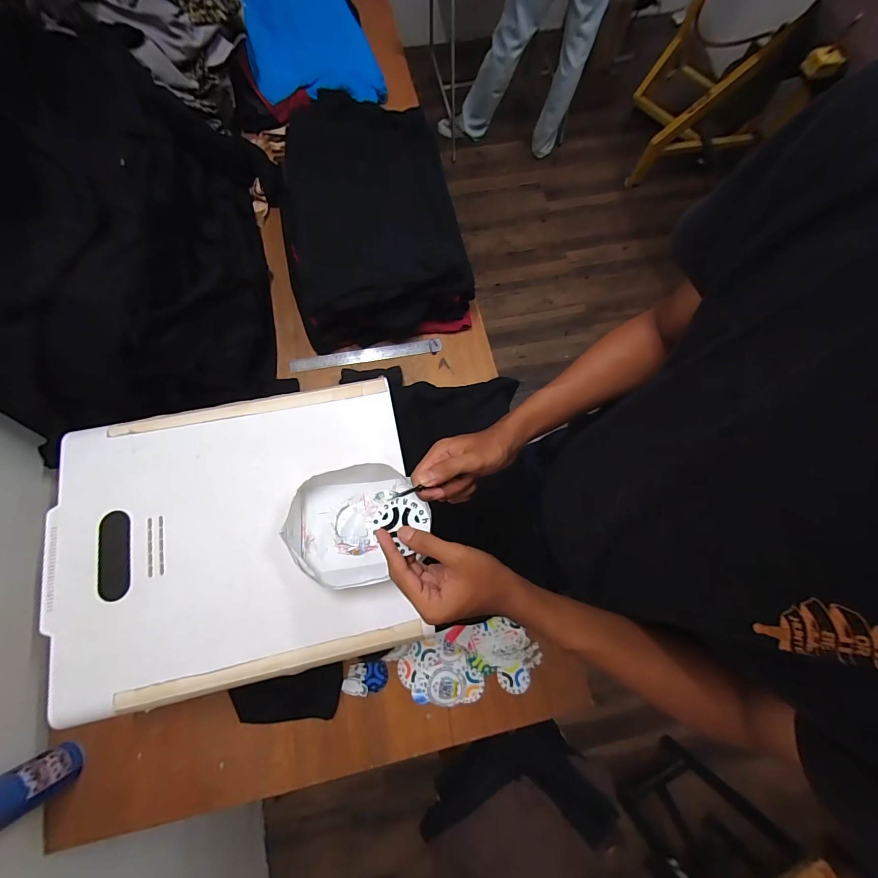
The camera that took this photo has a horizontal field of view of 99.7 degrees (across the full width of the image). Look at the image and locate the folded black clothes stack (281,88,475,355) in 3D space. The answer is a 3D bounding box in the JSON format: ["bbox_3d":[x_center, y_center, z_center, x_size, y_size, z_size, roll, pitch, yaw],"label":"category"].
[{"bbox_3d":[-0.145,-0.443,0.792,0.365,0.154,0.447,-10,75,-5],"label":"folded black clothes stack"}]

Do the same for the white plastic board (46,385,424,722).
[{"bbox_3d":[-0.296,0.134,0.539,0.496,0.033,0.398,-11,75,-2],"label":"white plastic board"}]

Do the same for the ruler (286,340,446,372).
[{"bbox_3d":[-0.156,-0.181,0.799,0.321,0.007,0.029,-9,87,-4],"label":"ruler"}]

